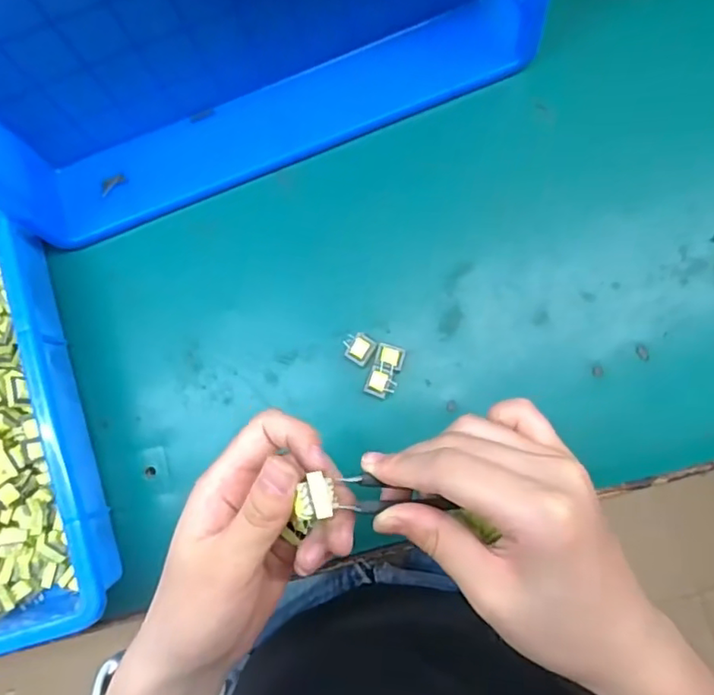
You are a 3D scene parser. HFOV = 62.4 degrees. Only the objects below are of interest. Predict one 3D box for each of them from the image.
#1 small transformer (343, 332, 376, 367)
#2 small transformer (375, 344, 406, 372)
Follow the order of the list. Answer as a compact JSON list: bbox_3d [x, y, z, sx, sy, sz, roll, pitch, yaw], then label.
[{"bbox_3d":[0.001,0.001,0.413,0.020,0.012,0.020,30,87,6],"label":"small transformer"},{"bbox_3d":[0.023,0.007,0.410,0.019,0.014,0.017,15,86,5],"label":"small transformer"}]

